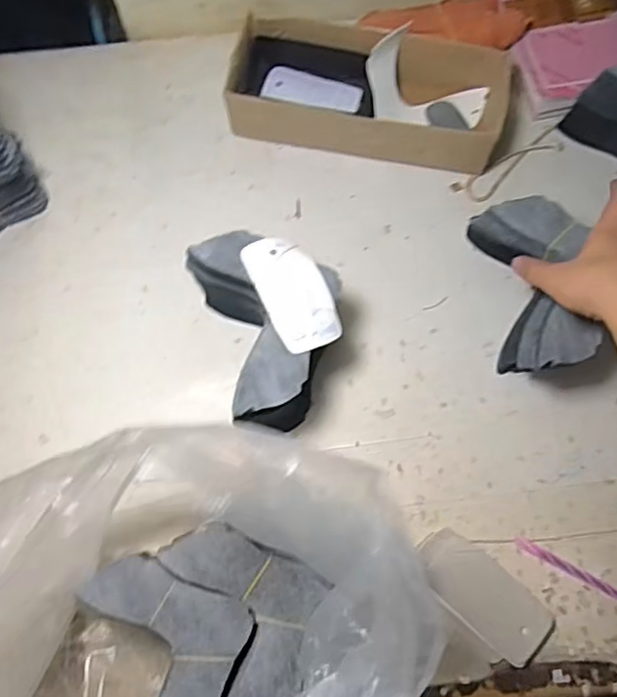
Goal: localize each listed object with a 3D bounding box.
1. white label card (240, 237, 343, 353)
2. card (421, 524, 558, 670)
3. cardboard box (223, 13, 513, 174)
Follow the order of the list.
[{"bbox_3d":[-0.012,-0.047,0.507,0.053,0.013,0.102,-24,73,-8],"label":"white label card"},{"bbox_3d":[0.147,0.205,0.516,0.117,0.011,0.057,43,77,13],"label":"card"},{"bbox_3d":[0.065,-0.270,0.656,0.283,0.062,0.137,10,69,3],"label":"cardboard box"}]

